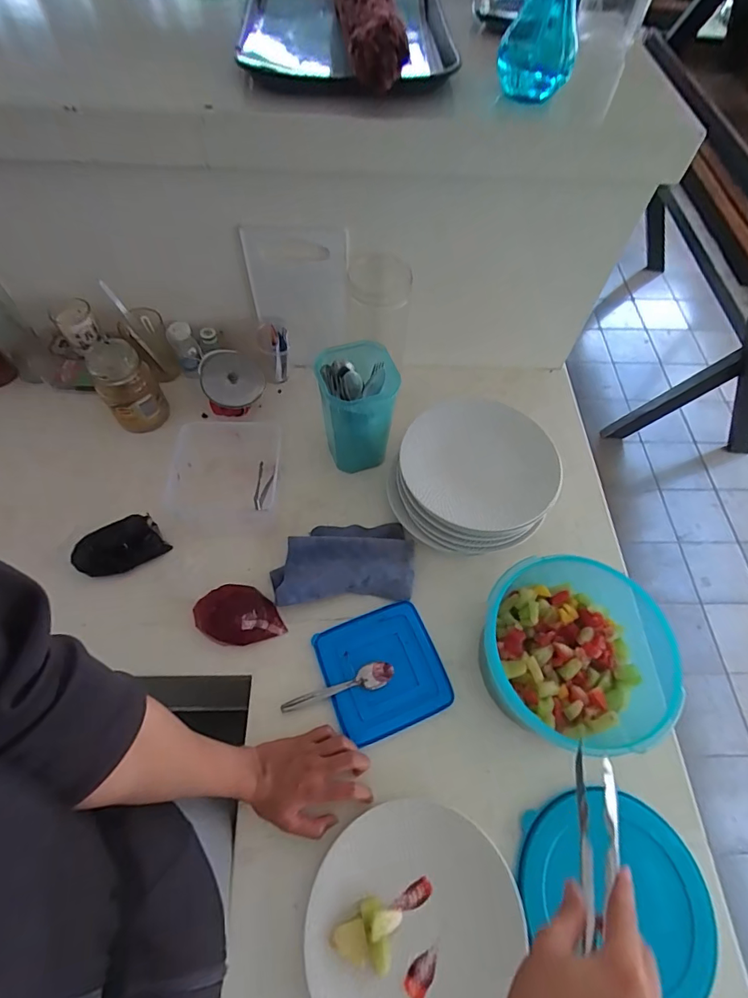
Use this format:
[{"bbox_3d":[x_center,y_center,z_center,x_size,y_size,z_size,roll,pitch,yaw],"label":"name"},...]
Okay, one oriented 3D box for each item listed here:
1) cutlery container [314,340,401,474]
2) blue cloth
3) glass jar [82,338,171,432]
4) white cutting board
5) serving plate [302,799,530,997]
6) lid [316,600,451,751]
[{"bbox_3d":[-0.023,-0.124,0.651,0.099,0.161,0.100,-11,62,-8],"label":"cutlery container"},{"bbox_3d":[-0.040,0.082,0.613,0.182,0.035,0.112,-4,61,-4],"label":"blue cloth"},{"bbox_3d":[-0.366,-0.168,0.679,0.073,0.128,0.067,-24,64,-14],"label":"glass jar"},{"bbox_3d":[-0.111,-0.300,0.706,0.143,0.232,0.015,-1,61,-2],"label":"white cutting board"},{"bbox_3d":[0.035,0.409,0.437,0.194,0.016,0.201,1,61,-1],"label":"serving plate"},{"bbox_3d":[0.011,0.207,0.556,0.137,0.007,0.137,-19,63,-12],"label":"lid"}]

